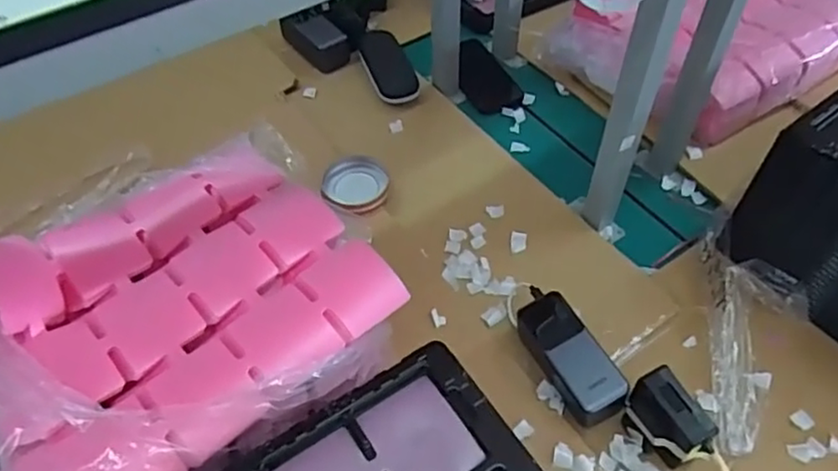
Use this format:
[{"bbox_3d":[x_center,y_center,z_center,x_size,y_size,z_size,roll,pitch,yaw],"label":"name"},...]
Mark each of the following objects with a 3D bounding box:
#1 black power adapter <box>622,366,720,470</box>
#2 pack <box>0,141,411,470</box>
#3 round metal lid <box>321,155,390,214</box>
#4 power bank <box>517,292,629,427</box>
[{"bbox_3d":[0.235,0.178,0.624,0.045,0.064,0.079,-22,55,-16],"label":"black power adapter"},{"bbox_3d":[-0.225,0.067,0.607,0.358,0.081,0.302,-27,56,-20],"label":"pack"},{"bbox_3d":[-0.081,-0.066,0.846,0.082,0.015,0.092,3,52,2],"label":"round metal lid"},{"bbox_3d":[0.152,0.125,0.685,0.055,0.054,0.142,-22,55,-16],"label":"power bank"}]

